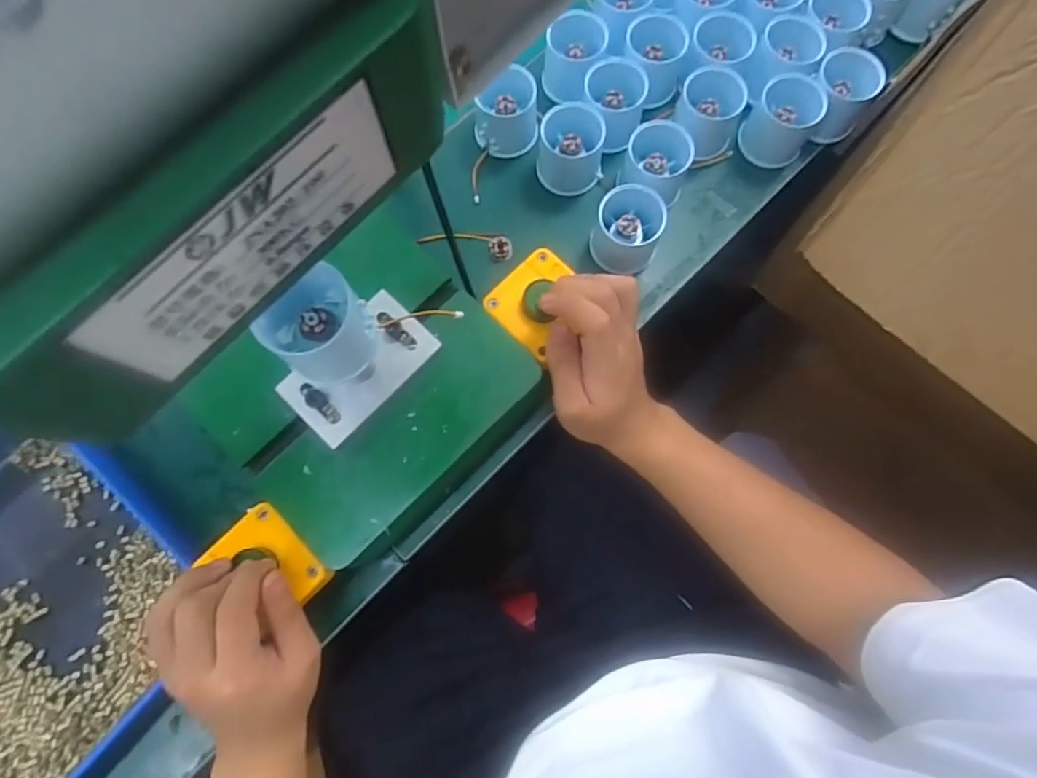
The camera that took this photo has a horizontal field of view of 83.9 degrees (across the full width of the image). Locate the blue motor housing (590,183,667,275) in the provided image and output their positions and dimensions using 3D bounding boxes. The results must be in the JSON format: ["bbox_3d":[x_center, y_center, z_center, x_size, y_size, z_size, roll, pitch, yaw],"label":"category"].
[{"bbox_3d":[0.089,-0.130,0.466,0.054,0.049,0.056,12,76,4],"label":"blue motor housing"}]

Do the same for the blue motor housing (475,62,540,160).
[{"bbox_3d":[-0.011,-0.233,0.489,0.052,0.053,0.042,-17,76,-3],"label":"blue motor housing"}]

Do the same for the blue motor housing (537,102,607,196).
[{"bbox_3d":[0.045,-0.202,0.484,0.055,0.044,0.052,7,76,3],"label":"blue motor housing"}]

